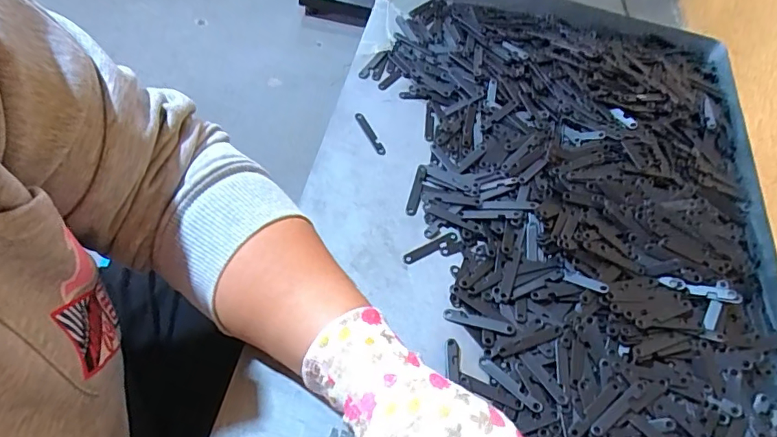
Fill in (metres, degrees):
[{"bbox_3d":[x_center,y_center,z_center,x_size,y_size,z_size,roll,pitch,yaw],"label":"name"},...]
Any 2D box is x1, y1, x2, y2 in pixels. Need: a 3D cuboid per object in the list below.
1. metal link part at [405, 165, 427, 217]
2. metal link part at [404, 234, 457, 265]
[{"bbox_3d":[0.024,-0.025,0.434,0.009,0.004,0.057,12,54,7],"label":"metal link part"},{"bbox_3d":[0.034,0.024,0.405,0.050,0.004,0.009,-25,58,-19],"label":"metal link part"}]

